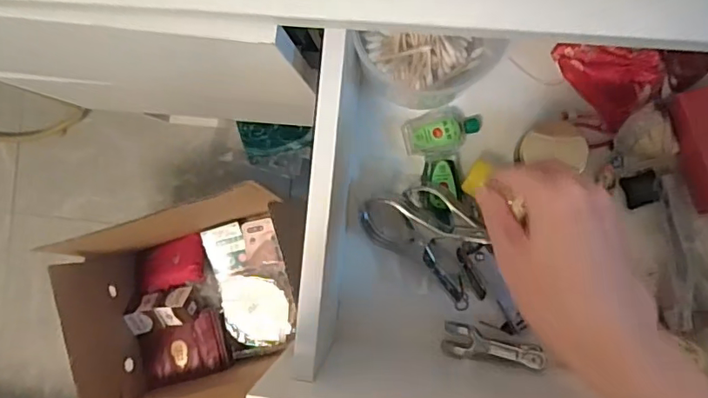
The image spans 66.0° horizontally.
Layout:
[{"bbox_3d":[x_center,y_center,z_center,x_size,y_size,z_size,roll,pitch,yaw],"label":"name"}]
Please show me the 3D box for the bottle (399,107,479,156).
[{"bbox_3d":[0.075,-0.058,0.470,0.063,0.018,0.037,-15,88,6],"label":"bottle"}]

